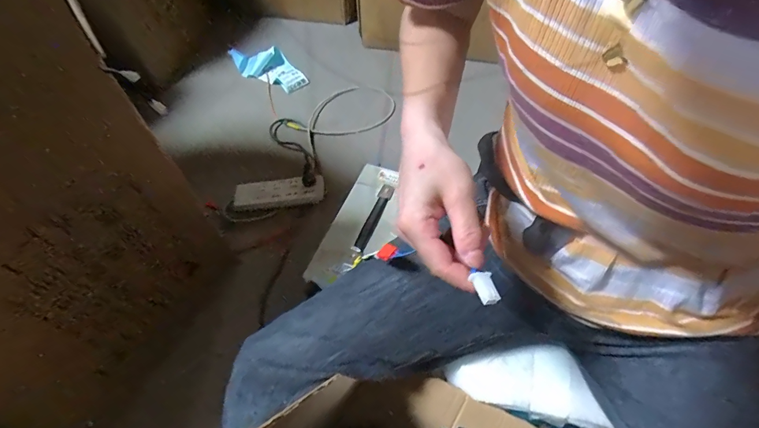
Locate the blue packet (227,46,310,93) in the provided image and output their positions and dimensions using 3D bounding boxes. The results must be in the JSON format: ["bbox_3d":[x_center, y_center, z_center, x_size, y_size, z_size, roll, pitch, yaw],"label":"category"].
[{"bbox_3d":[-0.397,-0.518,1.361,0.159,0.050,0.309,-34,59,-20],"label":"blue packet"}]

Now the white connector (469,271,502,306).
[{"bbox_3d":[0.066,0.045,0.237,0.011,0.005,0.020,-10,54,-4],"label":"white connector"}]

